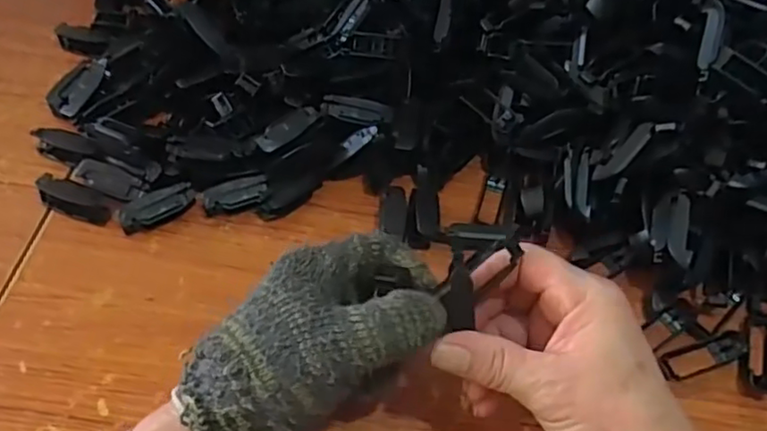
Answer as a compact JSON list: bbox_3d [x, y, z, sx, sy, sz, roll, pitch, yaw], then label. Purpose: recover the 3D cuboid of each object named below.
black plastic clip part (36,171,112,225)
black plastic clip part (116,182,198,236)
[{"bbox_3d":[-0.202,-0.010,0.409,0.052,0.015,0.020,24,56,12],"label":"black plastic clip part"},{"bbox_3d":[-0.147,-0.005,0.407,0.049,0.021,0.016,-25,60,-21],"label":"black plastic clip part"}]

